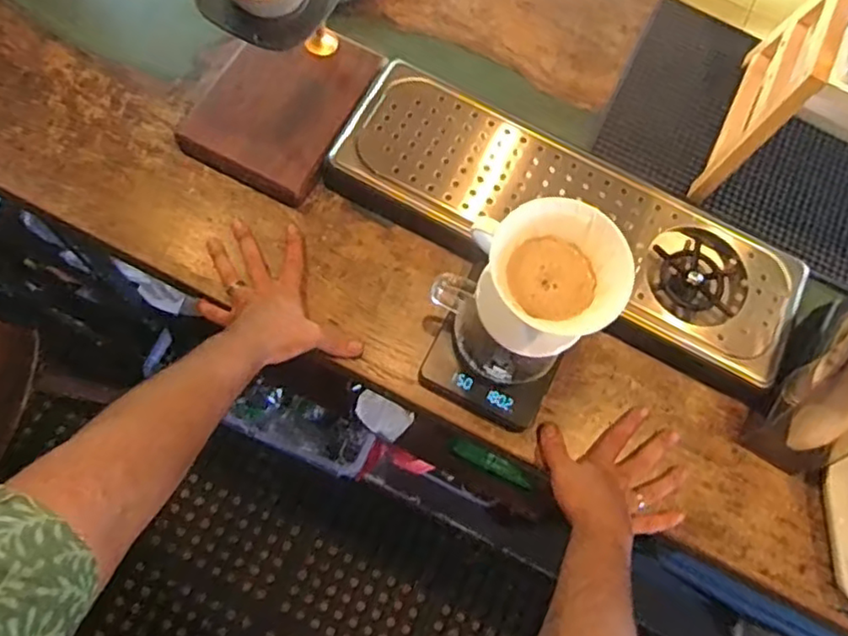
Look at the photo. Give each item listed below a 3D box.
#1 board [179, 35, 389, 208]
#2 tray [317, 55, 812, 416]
[{"bbox_3d":[-0.163,-0.247,0.743,0.165,0.035,0.203,27,71,3],"label":"board"},{"bbox_3d":[0.158,-0.105,0.724,0.531,0.053,0.182,29,73,3],"label":"tray"}]

